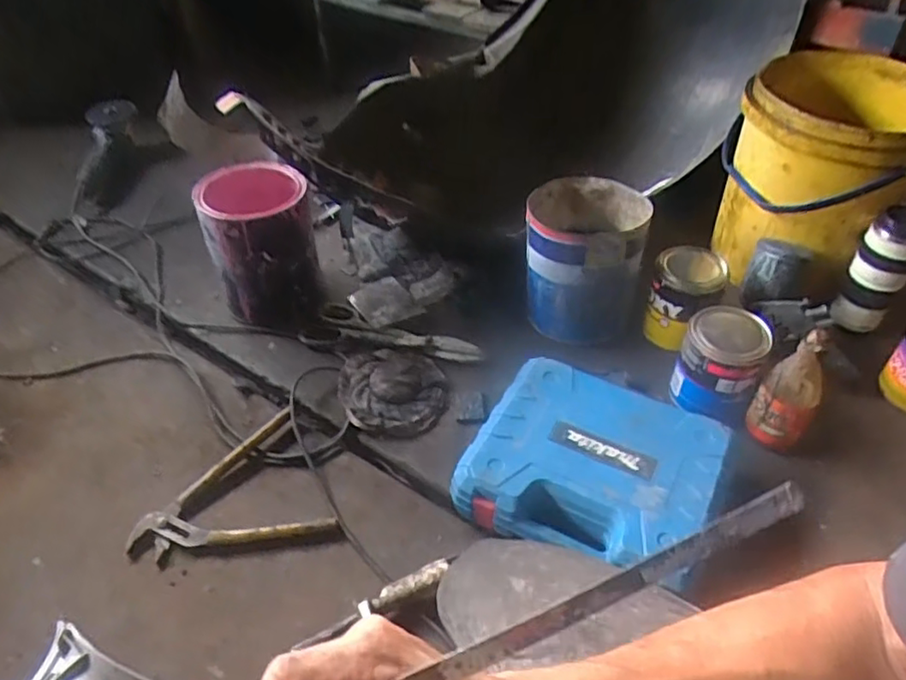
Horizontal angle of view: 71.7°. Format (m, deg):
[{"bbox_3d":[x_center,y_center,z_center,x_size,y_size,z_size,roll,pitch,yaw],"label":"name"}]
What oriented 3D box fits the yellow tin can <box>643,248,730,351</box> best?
[{"bbox_3d":[0.343,-0.062,0.940,0.094,0.138,0.103,-1,45,1],"label":"yellow tin can"}]

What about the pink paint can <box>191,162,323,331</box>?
[{"bbox_3d":[-0.293,-0.140,0.976,0.150,0.208,0.161,-1,45,1],"label":"pink paint can"}]

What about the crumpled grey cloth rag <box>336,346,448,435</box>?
[{"bbox_3d":[-0.085,0.069,0.892,0.149,0.034,0.147,2,45,4],"label":"crumpled grey cloth rag"}]

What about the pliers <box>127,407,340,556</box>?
[{"bbox_3d":[-0.277,0.205,0.764,0.224,0.026,0.180,-23,49,-20],"label":"pliers"}]

